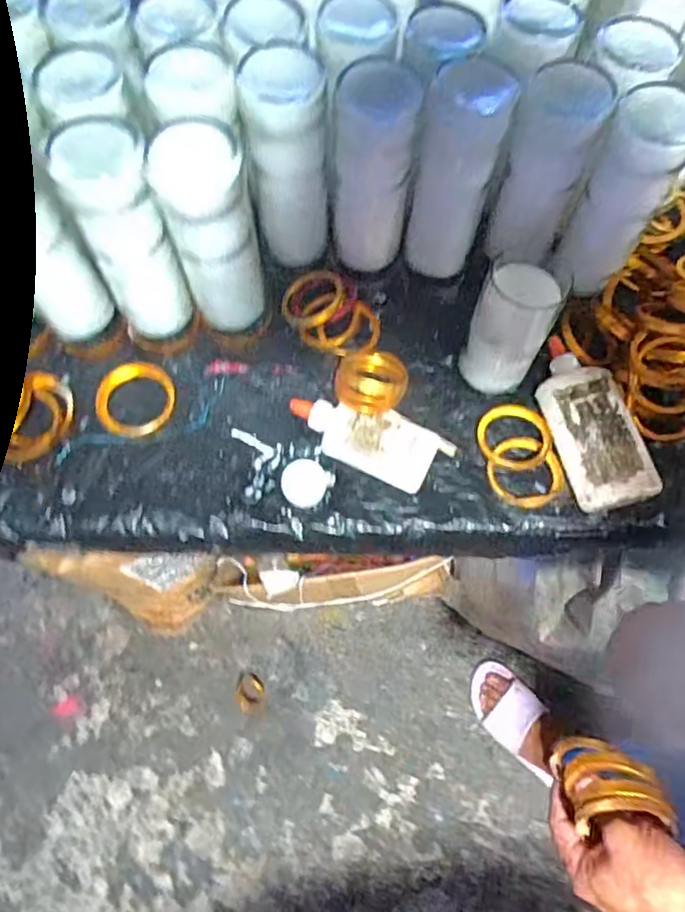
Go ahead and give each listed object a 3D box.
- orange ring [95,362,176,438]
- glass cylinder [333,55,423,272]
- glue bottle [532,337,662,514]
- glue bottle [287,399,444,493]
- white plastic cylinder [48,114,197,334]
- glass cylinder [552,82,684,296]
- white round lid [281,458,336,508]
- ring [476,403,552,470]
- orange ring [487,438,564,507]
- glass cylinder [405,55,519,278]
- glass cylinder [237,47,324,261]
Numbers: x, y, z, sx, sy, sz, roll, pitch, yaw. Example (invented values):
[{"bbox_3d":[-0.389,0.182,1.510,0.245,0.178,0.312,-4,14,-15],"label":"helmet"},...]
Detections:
[{"bbox_3d":[-0.197,-0.055,0.562,0.070,0.010,0.074,0,68,-1],"label":"orange ring"},{"bbox_3d":[0.027,-0.252,0.532,0.066,0.173,0.058,8,68,2],"label":"glass cylinder"},{"bbox_3d":[0.231,-0.032,0.560,0.077,0.031,0.165,-11,68,-6],"label":"glue bottle"},{"bbox_3d":[0.018,-0.020,0.553,0.138,0.029,0.062,23,69,8],"label":"glue bottle"},{"bbox_3d":[-0.177,-0.177,0.499,0.064,0.189,0.064,0,68,-1],"label":"white plastic cylinder"},{"bbox_3d":[0.248,-0.223,0.545,0.069,0.202,0.059,33,71,11],"label":"glass cylinder"},{"bbox_3d":[-0.035,0.025,0.543,0.043,0.009,0.043,0,68,-1],"label":"white round lid"},{"bbox_3d":[0.162,-0.019,0.560,0.065,0.011,0.069,0,68,-1],"label":"ring"},{"bbox_3d":[0.169,0.015,0.550,0.065,0.013,0.066,0,68,-1],"label":"orange ring"},{"bbox_3d":[0.100,-0.252,0.538,0.065,0.184,0.057,13,68,4],"label":"glass cylinder"},{"bbox_3d":[-0.049,-0.264,0.532,0.067,0.179,0.068,-5,68,-3],"label":"glass cylinder"}]

